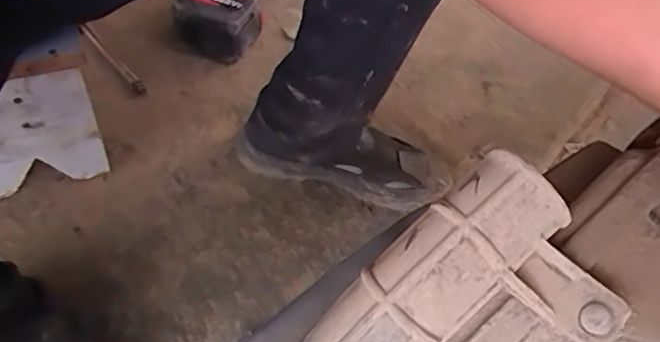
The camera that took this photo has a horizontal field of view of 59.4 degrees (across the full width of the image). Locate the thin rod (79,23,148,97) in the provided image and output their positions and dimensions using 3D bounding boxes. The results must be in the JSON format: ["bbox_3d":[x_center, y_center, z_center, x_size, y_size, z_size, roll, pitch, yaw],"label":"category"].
[{"bbox_3d":[-0.318,-0.165,0.848,0.017,0.012,0.177,-31,59,-27],"label":"thin rod"}]

